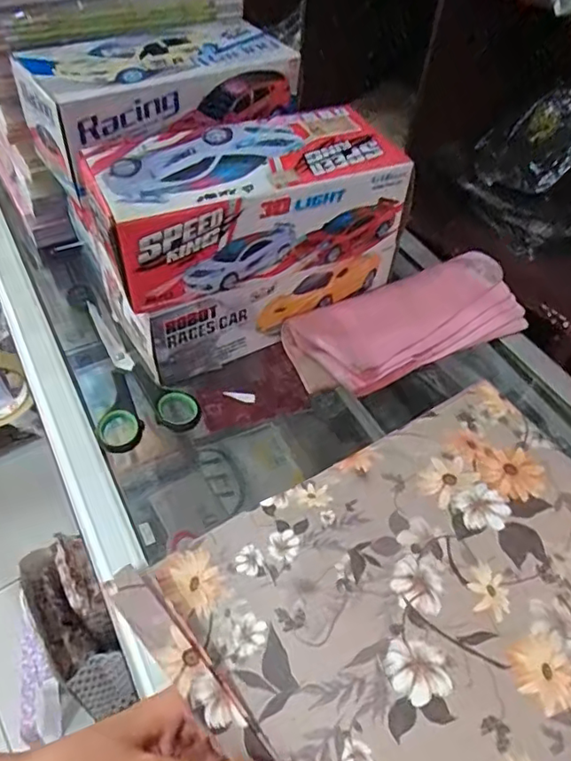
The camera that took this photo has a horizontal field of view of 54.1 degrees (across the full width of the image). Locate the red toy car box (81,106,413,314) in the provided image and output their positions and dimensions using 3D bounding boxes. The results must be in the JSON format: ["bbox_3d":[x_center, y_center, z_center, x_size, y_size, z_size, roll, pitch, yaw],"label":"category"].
[{"bbox_3d":[-0.024,-0.106,0.422,0.207,0.138,0.091,-20,54,-20],"label":"red toy car box"}]

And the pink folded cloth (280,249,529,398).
[{"bbox_3d":[0.108,-0.051,0.472,0.229,0.026,0.085,-22,55,-22],"label":"pink folded cloth"}]

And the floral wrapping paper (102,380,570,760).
[{"bbox_3d":[0.085,0.120,0.250,0.237,0.019,0.216,-24,56,-23],"label":"floral wrapping paper"}]

